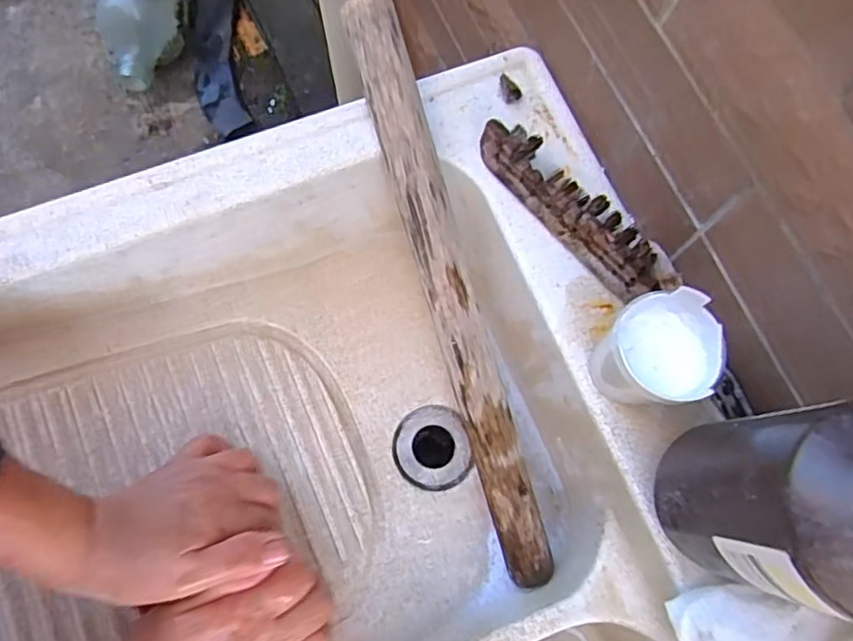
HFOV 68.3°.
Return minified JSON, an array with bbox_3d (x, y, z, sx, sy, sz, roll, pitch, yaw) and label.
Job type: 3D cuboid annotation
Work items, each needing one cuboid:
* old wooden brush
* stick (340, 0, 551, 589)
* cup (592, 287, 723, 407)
[{"bbox_3d":[0.091,-0.071,0.400,0.032,0.032,0.135,-42,80,-11],"label":"old wooden brush"},{"bbox_3d":[0.019,-0.005,0.415,0.035,0.019,0.398,-18,100,-6],"label":"stick"},{"bbox_3d":[0.127,0.017,0.359,0.058,0.064,0.052,14,75,3],"label":"cup"}]

